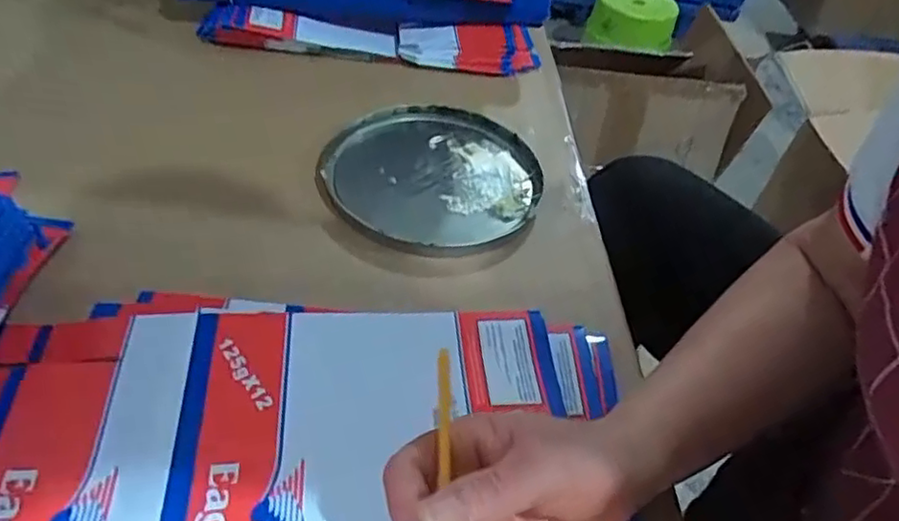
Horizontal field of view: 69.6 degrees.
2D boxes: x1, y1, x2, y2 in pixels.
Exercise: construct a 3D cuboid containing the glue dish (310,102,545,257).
[{"bbox_3d":[-0.013,-0.067,0.513,0.173,0.020,0.168,2,44,-2],"label":"glue dish"}]

